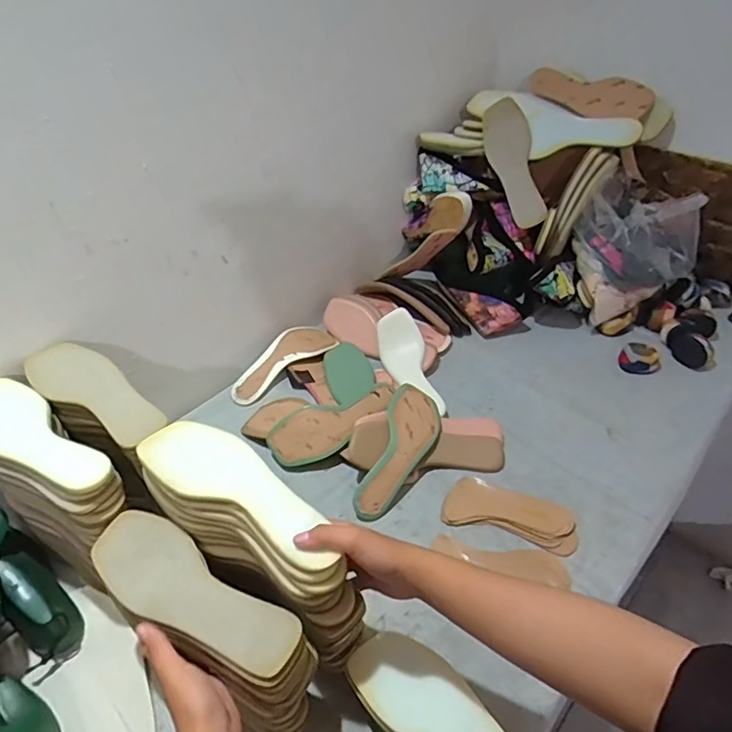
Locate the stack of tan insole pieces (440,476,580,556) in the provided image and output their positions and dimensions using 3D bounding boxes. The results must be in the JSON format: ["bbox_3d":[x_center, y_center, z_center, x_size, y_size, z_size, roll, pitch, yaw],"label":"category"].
[{"bbox_3d":[0.203,0.206,0.752,0.183,0.024,0.069,12,44,17],"label":"stack of tan insole pieces"}]

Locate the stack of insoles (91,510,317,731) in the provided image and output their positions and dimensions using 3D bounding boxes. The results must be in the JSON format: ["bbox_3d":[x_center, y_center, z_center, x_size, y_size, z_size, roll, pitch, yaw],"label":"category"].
[{"bbox_3d":[-0.160,0.236,0.515,0.265,0.066,0.085,28,50,24],"label":"stack of insoles"}]

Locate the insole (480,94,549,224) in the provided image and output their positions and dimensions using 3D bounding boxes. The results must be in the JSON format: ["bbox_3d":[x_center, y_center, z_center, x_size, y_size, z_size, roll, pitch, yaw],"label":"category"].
[{"bbox_3d":[0.271,-0.374,0.990,0.083,0.231,0.023,-13,2,34],"label":"insole"}]

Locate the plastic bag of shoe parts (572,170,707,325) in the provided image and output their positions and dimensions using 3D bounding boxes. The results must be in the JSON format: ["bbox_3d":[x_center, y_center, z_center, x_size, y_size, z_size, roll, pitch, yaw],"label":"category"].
[{"bbox_3d":[0.485,-0.207,0.985,0.188,0.207,0.163,32,52,33],"label":"plastic bag of shoe parts"}]

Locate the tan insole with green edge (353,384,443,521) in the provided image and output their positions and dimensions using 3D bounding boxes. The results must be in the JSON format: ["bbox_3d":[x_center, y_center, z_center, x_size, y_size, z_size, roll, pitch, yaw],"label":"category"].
[{"bbox_3d":[0.051,0.129,0.819,0.087,0.051,0.233,17,60,21],"label":"tan insole with green edge"}]

